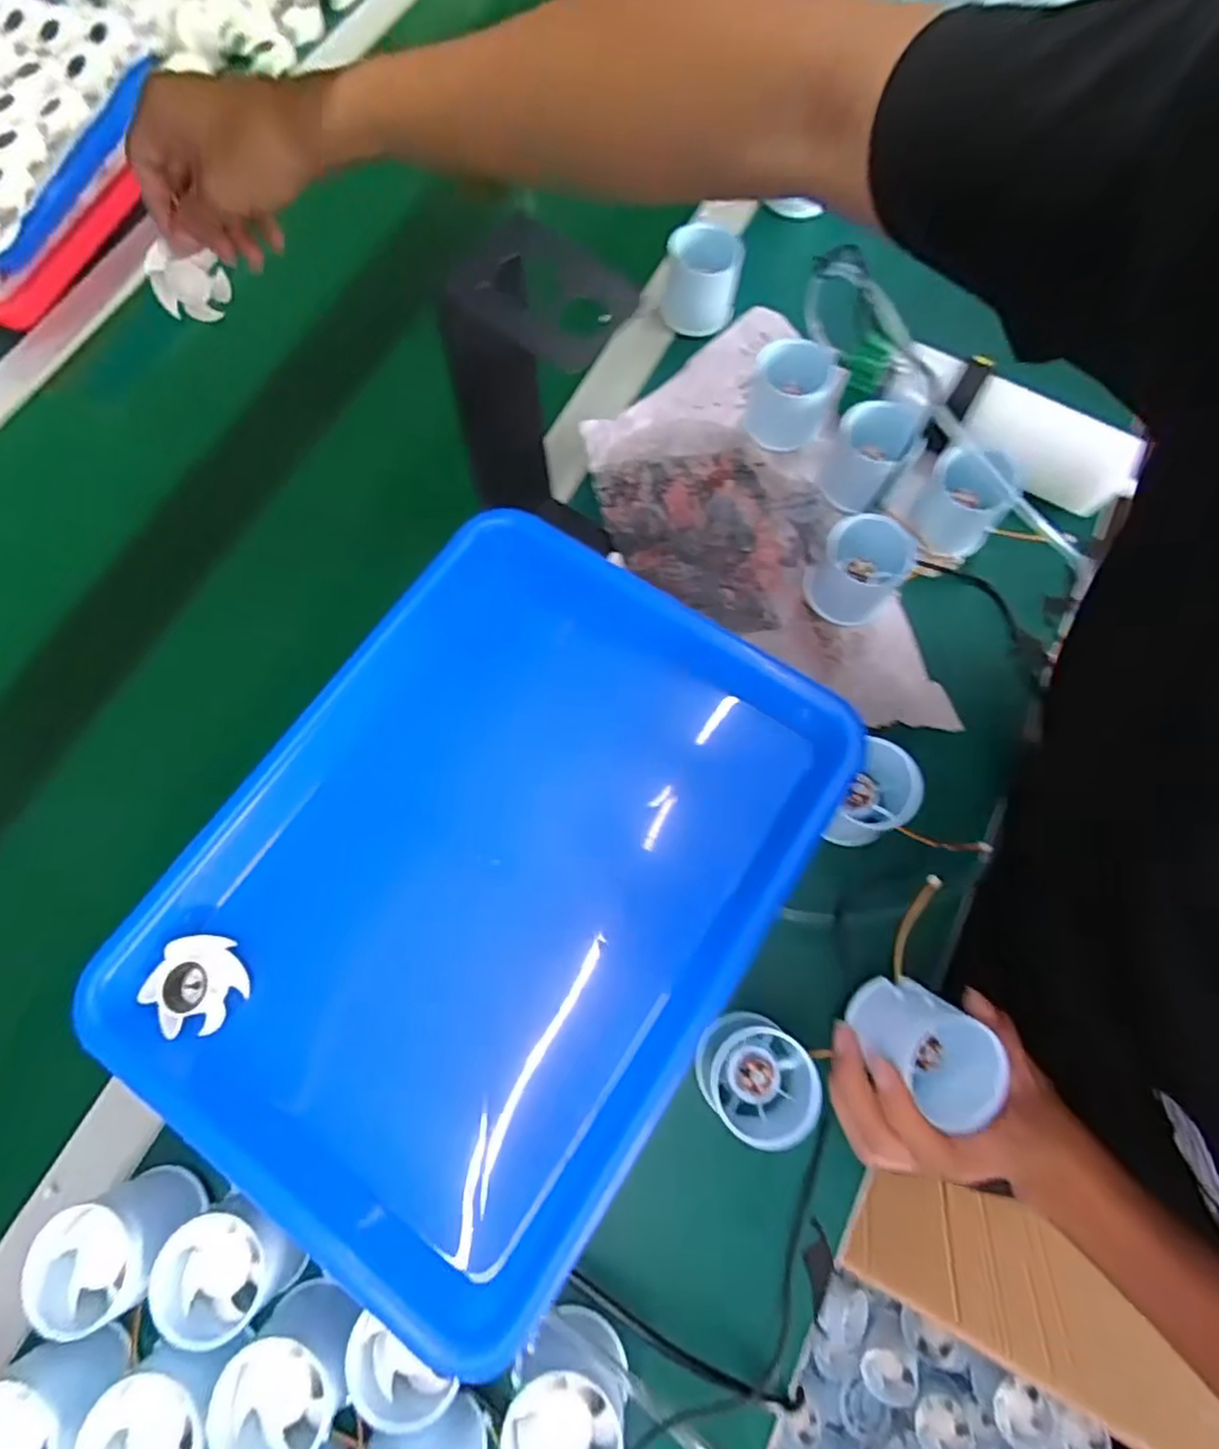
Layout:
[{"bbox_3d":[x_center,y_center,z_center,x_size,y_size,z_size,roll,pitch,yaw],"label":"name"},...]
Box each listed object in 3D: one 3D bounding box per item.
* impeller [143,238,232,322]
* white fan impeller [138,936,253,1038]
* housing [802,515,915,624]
[{"bbox_3d":[-0.266,-0.280,0.418,0.044,0.044,0.012,-20,72,-4],"label":"impeller"},{"bbox_3d":[-0.198,0.124,0.315,0.039,0.018,0.044,30,60,-15],"label":"white fan impeller"},{"bbox_3d":[0.163,-0.103,0.428,0.054,0.045,0.054,-1,71,2],"label":"housing"}]

